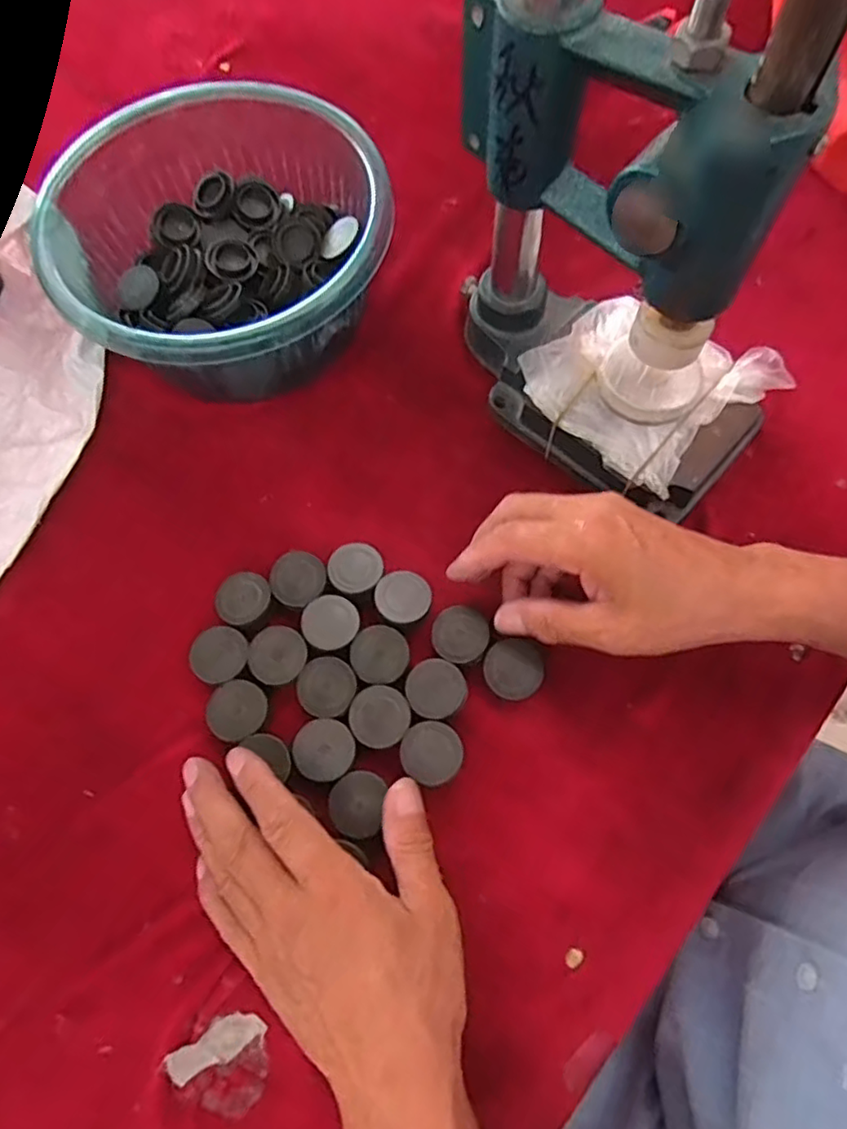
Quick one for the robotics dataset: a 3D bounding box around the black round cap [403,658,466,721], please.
[{"bbox_3d":[0.007,0.069,0.355,0.032,0.005,0.032,-1,69,2],"label":"black round cap"}]

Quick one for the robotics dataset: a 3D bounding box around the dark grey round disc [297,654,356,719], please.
[{"bbox_3d":[-0.054,0.067,0.356,0.031,0.005,0.032,-1,69,2],"label":"dark grey round disc"}]

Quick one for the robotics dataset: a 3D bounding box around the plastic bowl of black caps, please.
[{"bbox_3d":[-0.127,-0.201,0.426,0.203,0.087,0.196,-1,69,2],"label":"plastic bowl of black caps"}]

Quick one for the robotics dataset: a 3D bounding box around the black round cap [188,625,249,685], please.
[{"bbox_3d":[-0.115,0.053,0.370,0.030,0.022,0.031,-1,69,2],"label":"black round cap"}]

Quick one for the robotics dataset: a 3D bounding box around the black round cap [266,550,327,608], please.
[{"bbox_3d":[-0.073,0.011,0.382,0.031,0.020,0.032,-1,69,2],"label":"black round cap"}]

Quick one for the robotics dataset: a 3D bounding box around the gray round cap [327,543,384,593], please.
[{"bbox_3d":[-0.040,0.004,0.386,0.031,0.020,0.030,-1,69,2],"label":"gray round cap"}]

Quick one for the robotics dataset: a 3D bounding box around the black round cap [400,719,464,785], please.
[{"bbox_3d":[0.004,0.100,0.342,0.032,0.010,0.031,-1,69,2],"label":"black round cap"}]

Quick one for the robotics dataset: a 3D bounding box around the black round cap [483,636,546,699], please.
[{"bbox_3d":[0.050,0.057,0.354,0.032,0.007,0.031,-1,69,2],"label":"black round cap"}]

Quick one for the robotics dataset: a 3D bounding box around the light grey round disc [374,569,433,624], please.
[{"bbox_3d":[-0.011,0.021,0.379,0.032,0.019,0.030,-1,69,2],"label":"light grey round disc"}]

